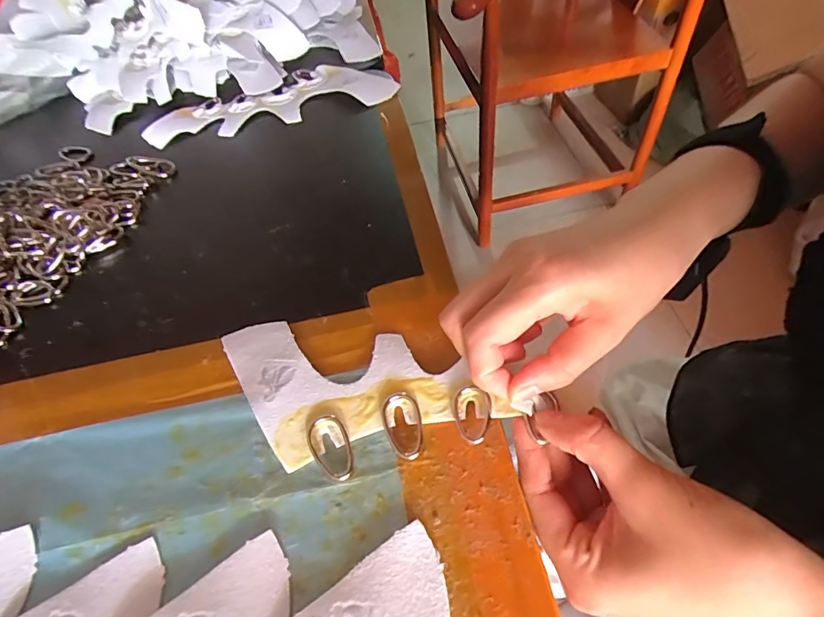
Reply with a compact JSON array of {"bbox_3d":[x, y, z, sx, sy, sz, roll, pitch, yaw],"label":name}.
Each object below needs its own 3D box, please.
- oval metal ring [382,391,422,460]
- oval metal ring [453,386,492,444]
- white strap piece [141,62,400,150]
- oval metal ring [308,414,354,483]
[{"bbox_3d":[-0.005,0.059,0.235,0.019,0.004,0.035,-12,53,-3],"label":"oval metal ring"},{"bbox_3d":[0.030,0.053,0.232,0.019,0.006,0.029,3,54,8],"label":"oval metal ring"},{"bbox_3d":[-0.131,-0.196,0.438,0.223,0.012,0.079,-15,54,-6],"label":"white strap piece"},{"bbox_3d":[-0.041,0.070,0.231,0.019,0.005,0.034,-20,54,-9],"label":"oval metal ring"}]

